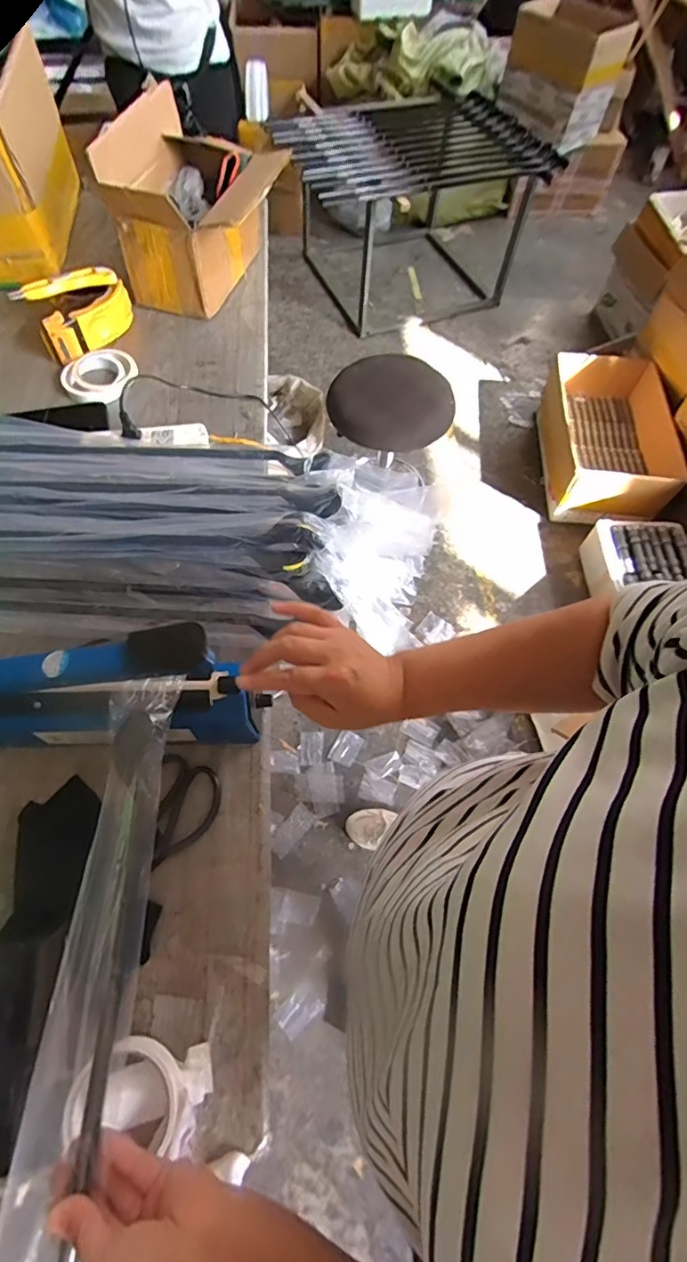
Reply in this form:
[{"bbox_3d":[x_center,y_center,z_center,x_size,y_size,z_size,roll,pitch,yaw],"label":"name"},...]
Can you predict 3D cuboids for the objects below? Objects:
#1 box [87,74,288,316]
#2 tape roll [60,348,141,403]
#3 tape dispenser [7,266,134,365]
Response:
[{"bbox_3d":[-0.227,-0.685,0.827,0.222,0.208,0.278,13,64,3],"label":"box"},{"bbox_3d":[-0.373,-0.398,0.761,0.100,0.025,0.097,1,64,-3],"label":"tape roll"},{"bbox_3d":[-0.410,-0.501,0.785,0.153,0.070,0.112,-26,68,-15],"label":"tape dispenser"}]

